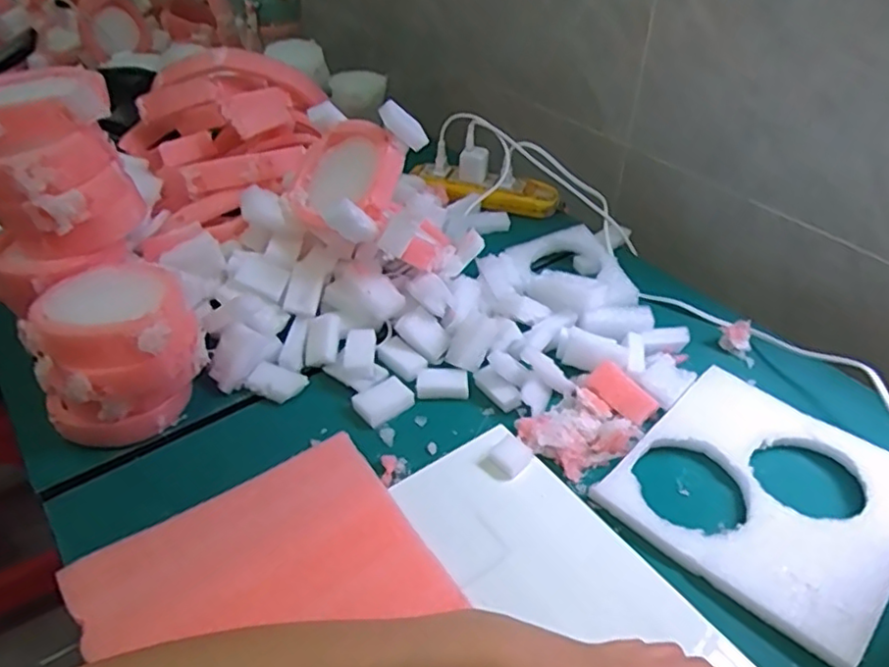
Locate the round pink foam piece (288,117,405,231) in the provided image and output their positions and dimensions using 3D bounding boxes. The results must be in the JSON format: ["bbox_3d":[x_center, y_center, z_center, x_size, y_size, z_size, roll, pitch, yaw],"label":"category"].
[{"bbox_3d":[-0.089,-0.139,0.574,0.102,0.028,0.097,-10,65,22],"label":"round pink foam piece"}]

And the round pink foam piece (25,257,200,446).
[{"bbox_3d":[-0.248,0.014,0.494,0.114,0.105,0.103,-18,43,-22],"label":"round pink foam piece"}]

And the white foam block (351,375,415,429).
[{"bbox_3d":[-0.050,0.055,0.533,0.046,0.010,0.031,-27,47,-30],"label":"white foam block"}]

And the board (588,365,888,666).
[{"bbox_3d":[0.230,0.111,0.462,0.174,0.015,0.178,32,49,32],"label":"board"}]

